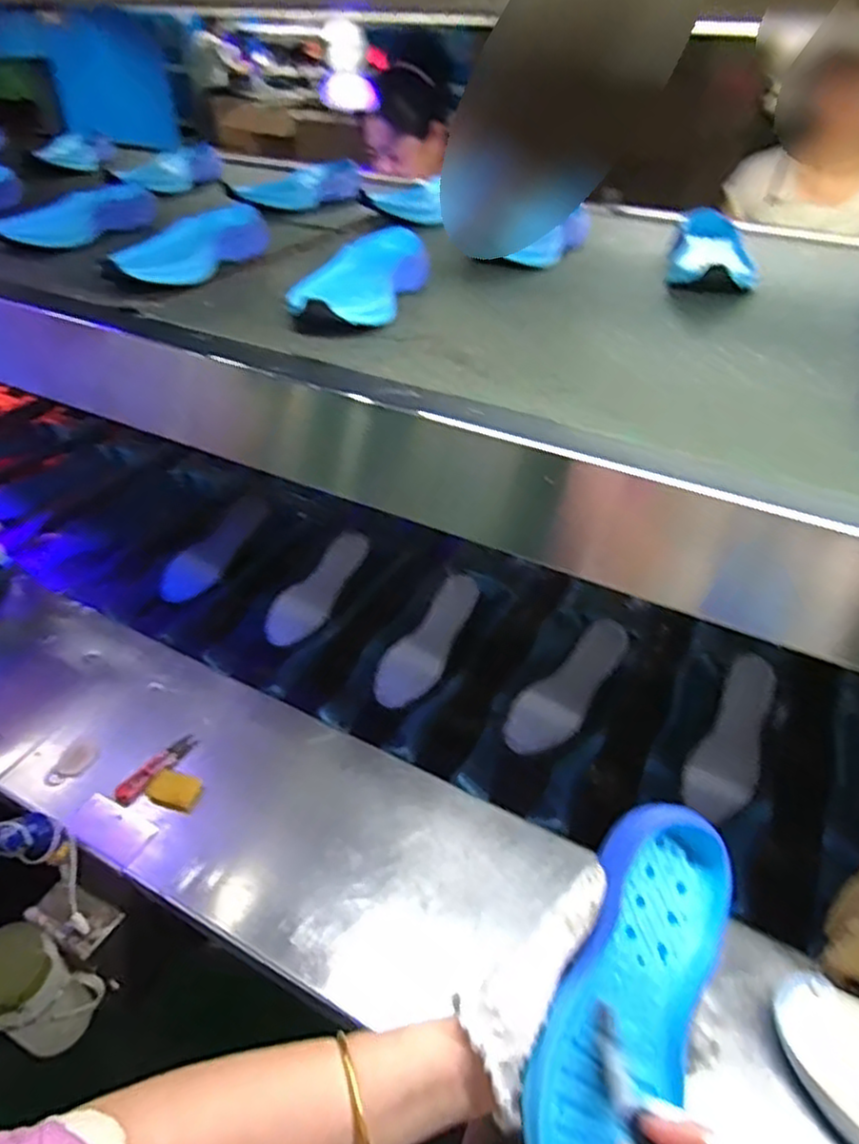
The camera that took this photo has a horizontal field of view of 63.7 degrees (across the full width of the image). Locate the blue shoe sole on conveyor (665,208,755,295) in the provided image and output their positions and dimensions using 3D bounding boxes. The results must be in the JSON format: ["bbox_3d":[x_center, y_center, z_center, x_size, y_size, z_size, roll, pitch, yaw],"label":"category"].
[{"bbox_3d":[0.332,-0.374,0.808,0.089,0.044,0.257,13,40,12],"label":"blue shoe sole on conveyor"}]

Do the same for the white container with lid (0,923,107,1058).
[{"bbox_3d":[-0.376,0.395,0.655,0.123,0.074,0.076,36,50,0],"label":"white container with lid"}]

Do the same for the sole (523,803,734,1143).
[{"bbox_3d":[0.118,0.248,0.396,0.078,0.043,0.229,20,62,20],"label":"sole"}]

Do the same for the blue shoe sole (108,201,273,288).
[{"bbox_3d":[-0.256,-0.361,0.761,0.080,0.037,0.217,17,41,17],"label":"blue shoe sole"}]

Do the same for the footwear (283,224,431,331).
[{"bbox_3d":[-0.064,-0.295,0.695,0.087,0.039,0.241,11,40,10],"label":"footwear"}]

